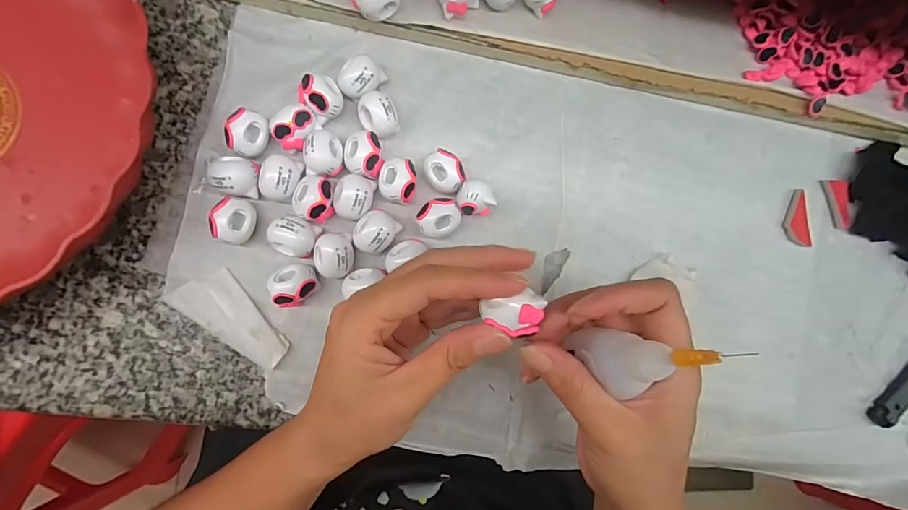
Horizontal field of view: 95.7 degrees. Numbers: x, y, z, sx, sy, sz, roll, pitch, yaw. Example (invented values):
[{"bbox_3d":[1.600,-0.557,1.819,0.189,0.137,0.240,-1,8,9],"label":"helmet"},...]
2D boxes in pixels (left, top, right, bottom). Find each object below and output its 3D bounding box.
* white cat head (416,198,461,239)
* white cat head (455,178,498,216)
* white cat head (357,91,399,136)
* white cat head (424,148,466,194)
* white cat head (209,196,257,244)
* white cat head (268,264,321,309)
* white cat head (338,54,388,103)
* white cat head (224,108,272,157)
[{"bbox_3d":[-0.009,-0.021,0.241,0.025,0.021,0.021,-13,90,-7],"label":"white cat head"},{"bbox_3d":[0.012,-0.033,0.242,0.020,0.025,0.019,-5,89,-7],"label":"white cat head"},{"bbox_3d":[-0.044,-0.081,0.239,0.020,0.020,0.023,-34,92,-7],"label":"white cat head"},{"bbox_3d":[-0.006,-0.048,0.243,0.024,0.019,0.021,42,84,-4],"label":"white cat head"},{"bbox_3d":[-0.120,-0.019,0.225,0.019,0.019,0.025,8,87,-7],"label":"white cat head"},{"bbox_3d":[-0.087,0.016,0.226,0.025,0.017,0.022,-21,91,-7],"label":"white cat head"},{"bbox_3d":[-0.054,-0.103,0.241,0.026,0.021,0.019,-33,92,-7],"label":"white cat head"},{"bbox_3d":[-0.114,-0.068,0.228,0.019,0.017,0.024,23,85,-6],"label":"white cat head"}]

